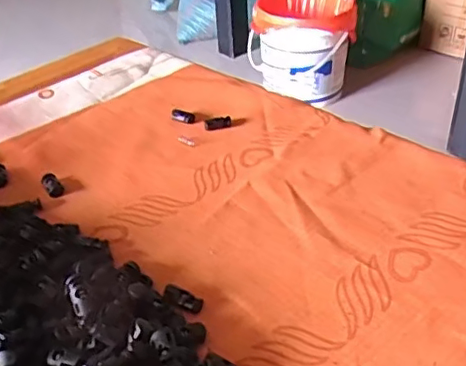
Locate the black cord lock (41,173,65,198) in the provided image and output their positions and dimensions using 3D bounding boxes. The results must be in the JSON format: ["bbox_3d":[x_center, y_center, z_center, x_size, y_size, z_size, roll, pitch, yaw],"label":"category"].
[{"bbox_3d":[-0.159,0.002,0.508,0.016,0.008,0.030,-22,40,-24],"label":"black cord lock"}]

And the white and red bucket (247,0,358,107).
[{"bbox_3d":[0.190,-0.383,1.624,0.284,0.255,0.235,-3,36,1],"label":"white and red bucket"}]

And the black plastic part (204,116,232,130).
[{"bbox_3d":[-0.015,-0.060,0.580,0.027,0.010,0.010,-9,36,-7],"label":"black plastic part"}]

